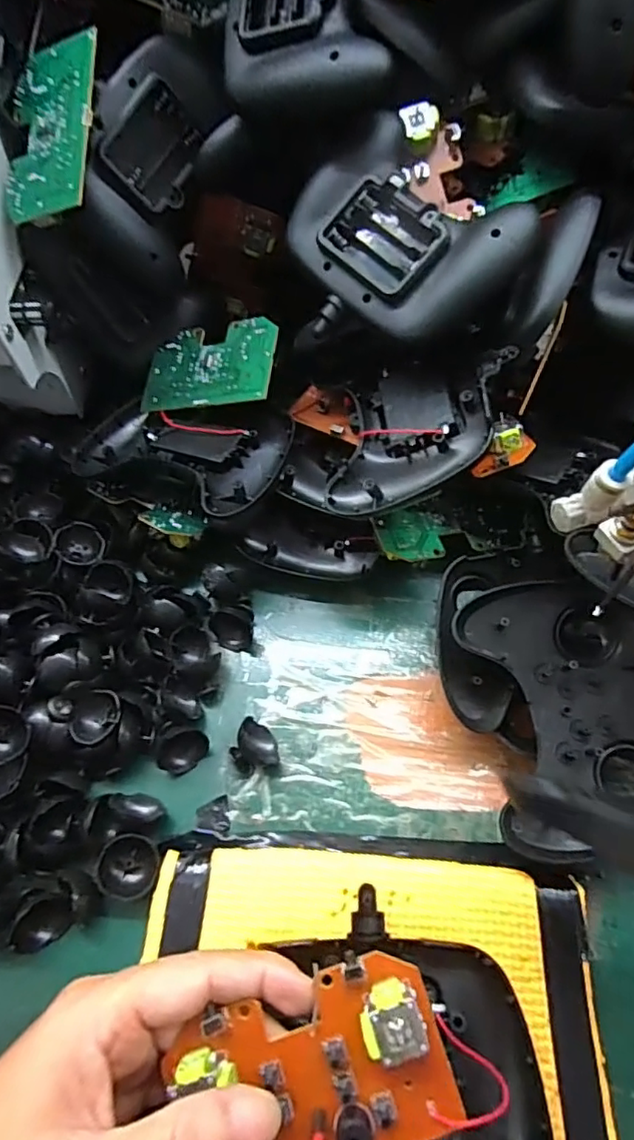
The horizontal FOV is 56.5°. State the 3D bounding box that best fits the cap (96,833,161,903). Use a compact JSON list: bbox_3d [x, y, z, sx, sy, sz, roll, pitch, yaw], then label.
[{"bbox_3d":[-0.087,0.140,0.277,0.024,0.022,0.027,9,62,6],"label":"cap"}]

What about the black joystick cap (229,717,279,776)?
[{"bbox_3d":[-0.033,0.091,0.304,0.022,0.019,0.024,-1,61,1],"label":"black joystick cap"}]

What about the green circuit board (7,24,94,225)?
[{"bbox_3d":[-0.135,-0.225,0.301,0.052,0.006,0.089,2,86,23],"label":"green circuit board"}]

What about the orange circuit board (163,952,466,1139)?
[{"bbox_3d":[0.000,0.165,0.192,0.086,0.024,0.053,-18,62,-8],"label":"orange circuit board"}]

